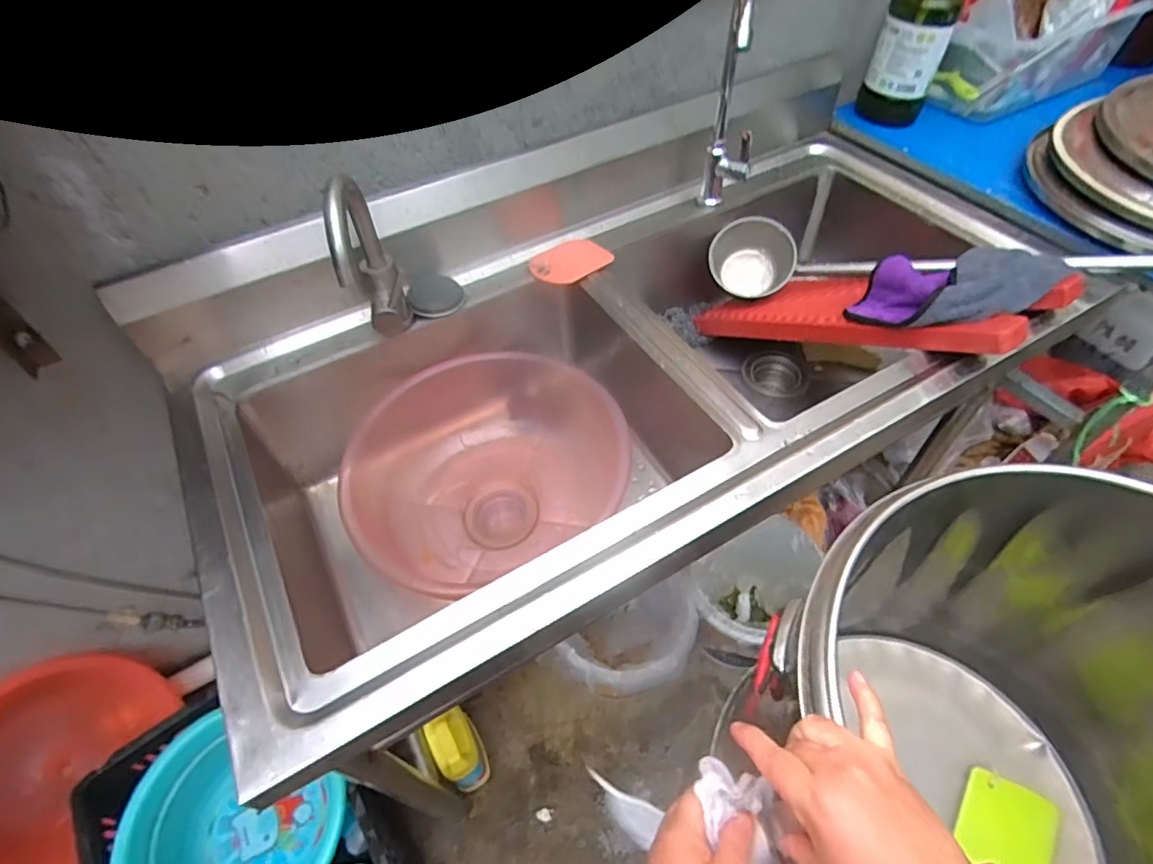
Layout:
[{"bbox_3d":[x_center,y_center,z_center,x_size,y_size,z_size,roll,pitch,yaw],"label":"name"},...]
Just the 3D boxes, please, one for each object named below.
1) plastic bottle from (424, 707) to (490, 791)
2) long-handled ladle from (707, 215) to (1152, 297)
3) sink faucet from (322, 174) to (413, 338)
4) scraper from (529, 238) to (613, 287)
[{"bbox_3d":[-0.213,0.586,1.077,0.080,0.196,0.117,-23,55,-17],"label":"plastic bottle"},{"bbox_3d":[0.583,-0.250,0.884,0.770,0.118,0.128,11,51,30],"label":"long-handled ladle"},{"bbox_3d":[-0.248,-0.193,0.711,0.046,0.222,0.146,-8,52,-7],"label":"sink faucet"},{"bbox_3d":[-0.012,-0.261,0.891,0.117,0.008,0.086,-35,60,-25],"label":"scraper"}]

